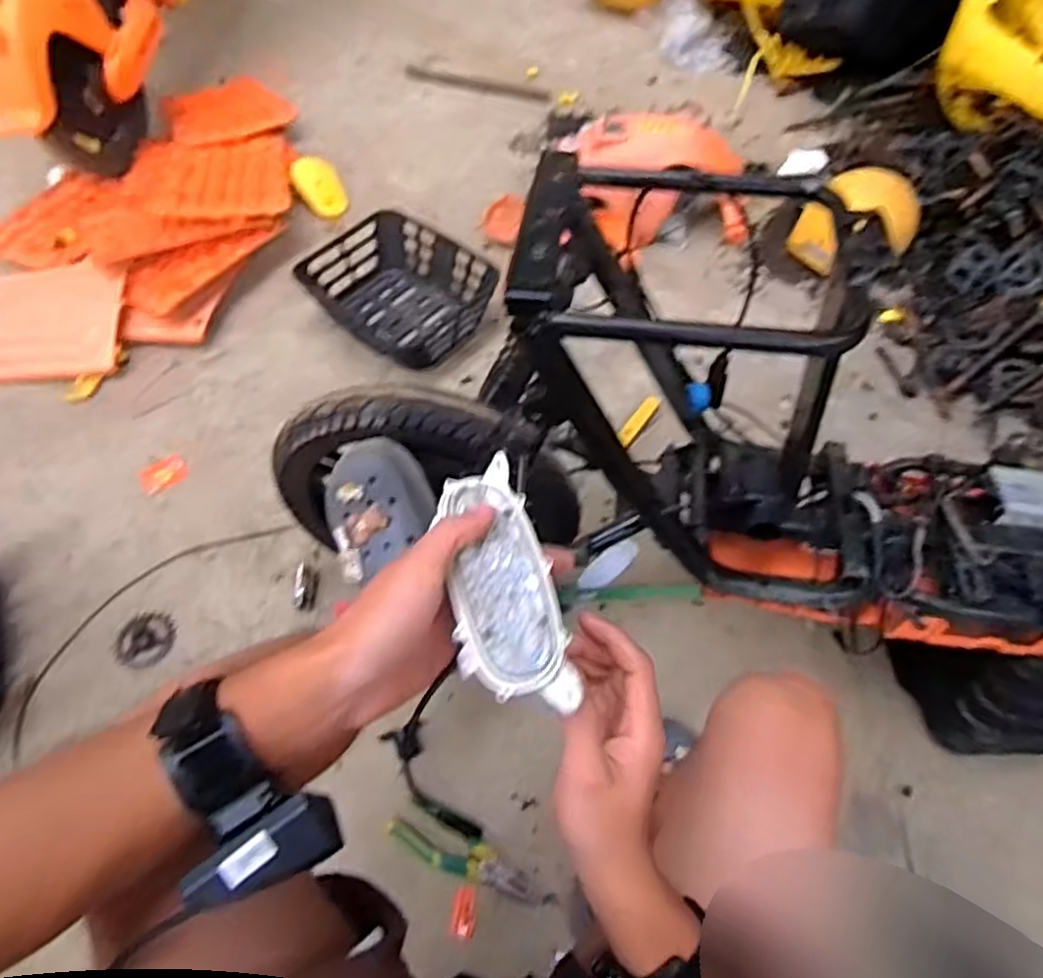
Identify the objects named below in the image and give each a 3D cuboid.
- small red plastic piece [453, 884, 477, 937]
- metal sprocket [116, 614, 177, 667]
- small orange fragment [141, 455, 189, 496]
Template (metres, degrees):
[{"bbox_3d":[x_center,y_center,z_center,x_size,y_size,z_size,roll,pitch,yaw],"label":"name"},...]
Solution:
[{"bbox_3d":[-0.066,0.503,0.841,0.026,0.004,0.050,5,59,3],"label":"small red plastic piece"},{"bbox_3d":[-0.550,0.221,1.035,0.086,0.009,0.083,0,58,0],"label":"metal sprocket"},{"bbox_3d":[-0.597,-0.025,1.183,0.076,0.010,0.048,-35,64,-19],"label":"small orange fragment"}]

